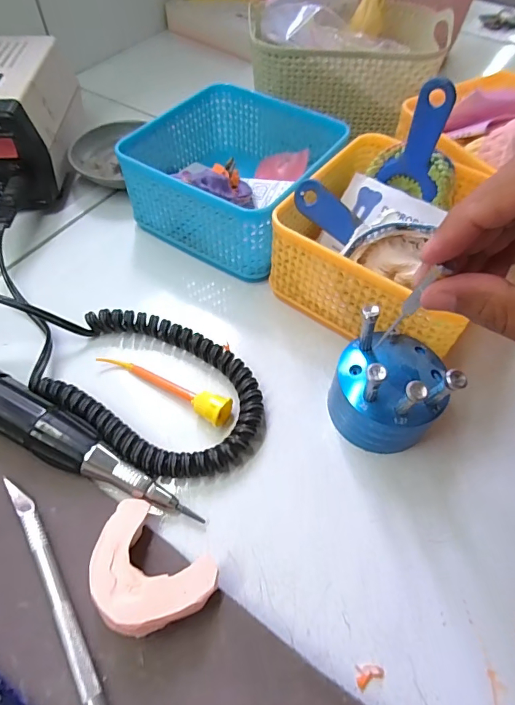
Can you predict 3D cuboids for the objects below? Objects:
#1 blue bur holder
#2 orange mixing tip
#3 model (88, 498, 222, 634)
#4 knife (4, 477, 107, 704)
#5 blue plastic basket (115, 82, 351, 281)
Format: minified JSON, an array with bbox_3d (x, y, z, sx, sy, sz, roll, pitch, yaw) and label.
[{"bbox_3d":[0.072,0.015,0.232,0.057,0.068,0.061,26,59,15],"label":"blue bur holder"},{"bbox_3d":[-0.058,0.019,0.257,0.090,0.016,0.017,22,59,14],"label":"orange mixing tip"},{"bbox_3d":[-0.051,0.100,0.195,0.059,0.025,0.042,32,61,19],"label":"model"},{"bbox_3d":[-0.089,0.115,0.193,0.008,0.008,0.135,-29,61,-18],"label":"knife"},{"bbox_3d":[-0.016,-0.136,0.335,0.131,0.066,0.133,29,60,17],"label":"blue plastic basket"}]

